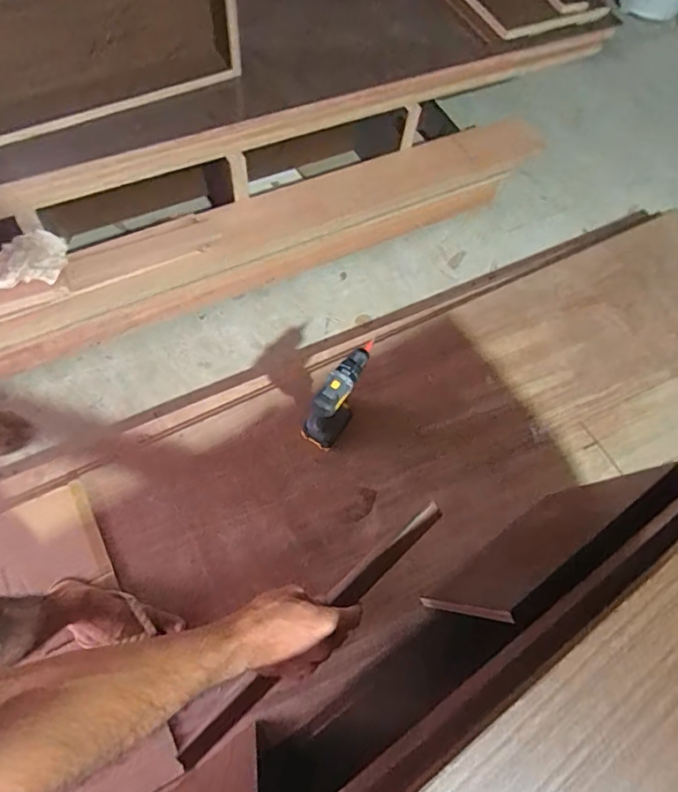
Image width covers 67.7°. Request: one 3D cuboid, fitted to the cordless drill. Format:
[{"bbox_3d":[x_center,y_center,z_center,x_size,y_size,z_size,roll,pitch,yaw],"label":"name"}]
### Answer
[{"bbox_3d":[-0.004,0.007,1.093,0.086,0.214,0.169,38,67,12],"label":"cordless drill"}]

